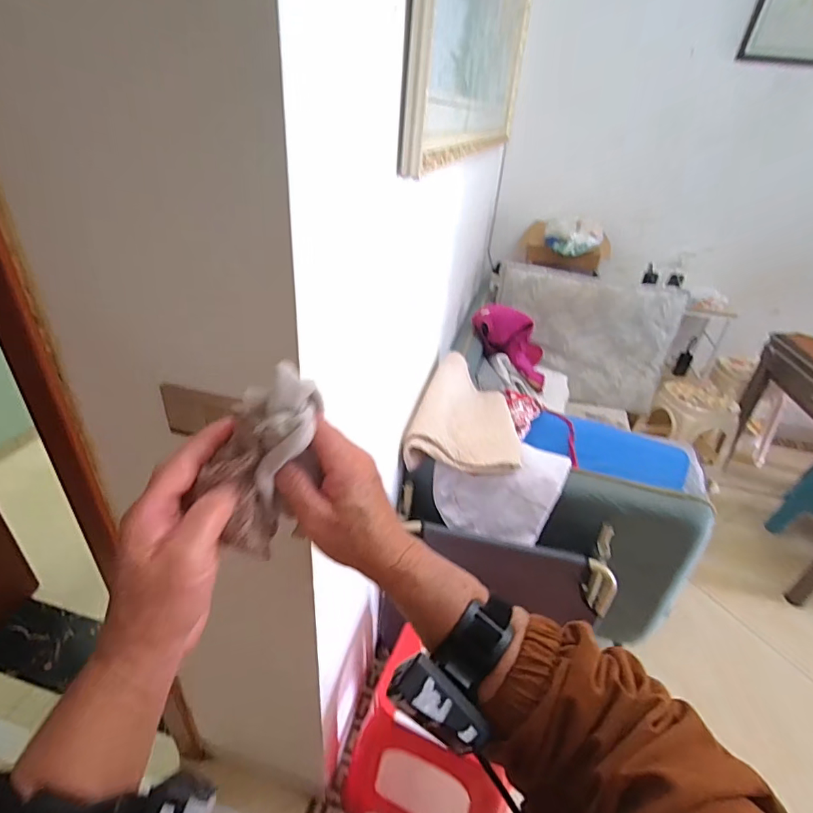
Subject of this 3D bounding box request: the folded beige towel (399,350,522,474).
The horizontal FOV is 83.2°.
[{"bbox_3d":[0.176,0.006,1.347,0.302,0.103,0.468,8,32,4],"label":"folded beige towel"}]

